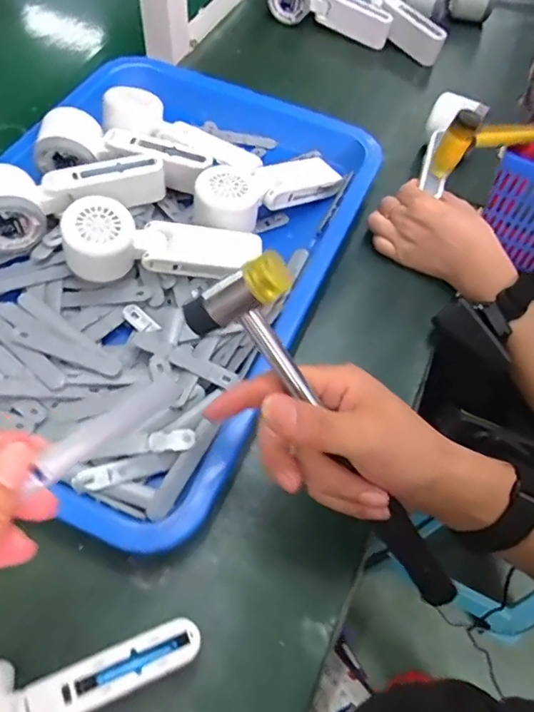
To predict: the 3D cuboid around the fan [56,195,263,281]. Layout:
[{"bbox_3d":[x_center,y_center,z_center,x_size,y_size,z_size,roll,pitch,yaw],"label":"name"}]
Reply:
[{"bbox_3d":[-0.088,-0.090,0.465,0.162,0.054,0.045,3,57,-19],"label":"fan"}]

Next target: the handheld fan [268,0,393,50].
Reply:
[{"bbox_3d":[0.082,-0.454,0.718,0.167,0.063,0.044,25,60,12],"label":"handheld fan"}]

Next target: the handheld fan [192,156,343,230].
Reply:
[{"bbox_3d":[0.001,-0.156,0.515,0.174,0.042,0.053,-27,63,-36],"label":"handheld fan"}]

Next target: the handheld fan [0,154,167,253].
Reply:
[{"bbox_3d":[-0.172,-0.143,0.480,0.166,0.045,0.053,-17,61,-14],"label":"handheld fan"}]

